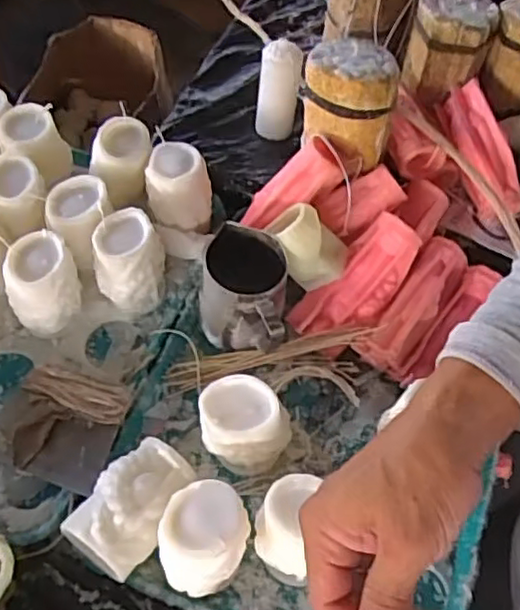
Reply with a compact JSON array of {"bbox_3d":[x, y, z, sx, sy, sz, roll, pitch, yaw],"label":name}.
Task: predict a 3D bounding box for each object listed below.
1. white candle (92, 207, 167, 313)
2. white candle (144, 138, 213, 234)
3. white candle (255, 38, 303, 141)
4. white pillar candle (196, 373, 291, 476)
[{"bbox_3d":[-0.135,-0.042,0.683,0.069,0.097,0.065,-8,57,-9],"label":"white candle"},{"bbox_3d":[-0.090,-0.131,0.724,0.073,0.069,0.067,0,56,-4],"label":"white candle"},{"bbox_3d":[0.024,-0.262,0.787,0.048,0.117,0.046,7,56,1],"label":"white candle"},{"bbox_3d":[-0.017,0.112,0.588,0.078,0.096,0.059,-3,56,-6],"label":"white pillar candle"}]

